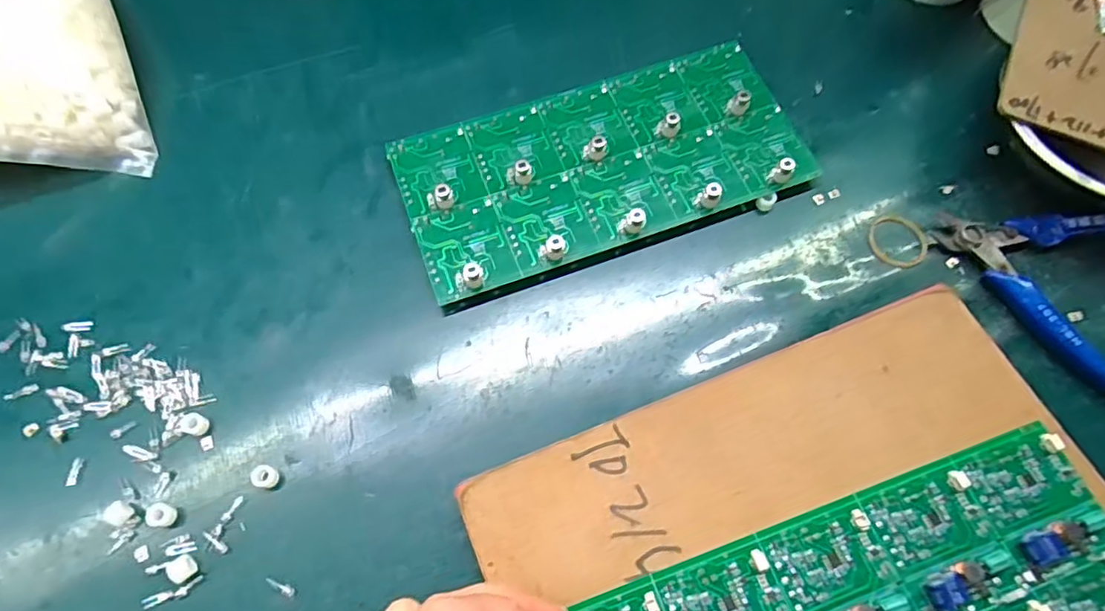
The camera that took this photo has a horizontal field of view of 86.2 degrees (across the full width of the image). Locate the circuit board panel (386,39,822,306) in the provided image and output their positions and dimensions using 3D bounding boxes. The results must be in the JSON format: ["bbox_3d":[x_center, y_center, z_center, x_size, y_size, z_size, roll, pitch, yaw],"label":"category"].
[{"bbox_3d":[0.029,-0.083,0.336,0.223,0.020,0.102,-20,67,-8],"label":"circuit board panel"}]

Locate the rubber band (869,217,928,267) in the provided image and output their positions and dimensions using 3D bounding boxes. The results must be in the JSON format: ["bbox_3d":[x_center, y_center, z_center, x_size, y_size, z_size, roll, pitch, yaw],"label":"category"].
[{"bbox_3d":[0.189,-0.036,0.325,0.030,0.004,0.033,0,66,0],"label":"rubber band"}]

